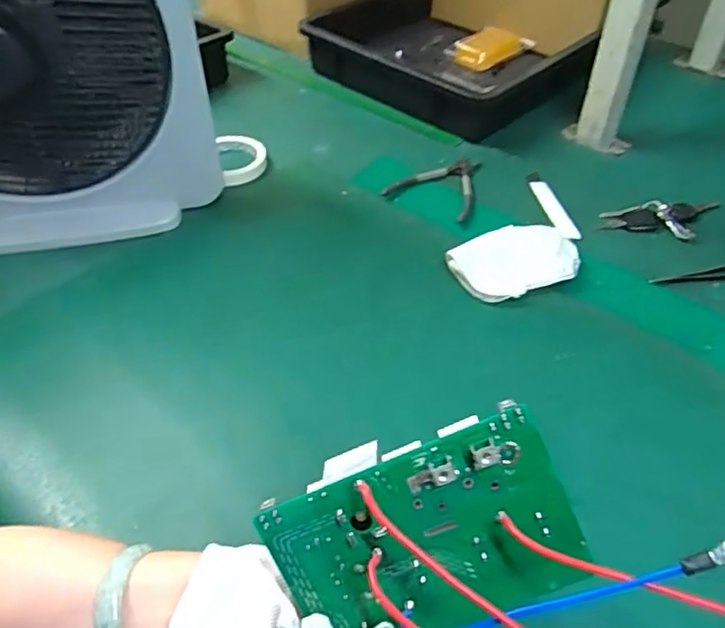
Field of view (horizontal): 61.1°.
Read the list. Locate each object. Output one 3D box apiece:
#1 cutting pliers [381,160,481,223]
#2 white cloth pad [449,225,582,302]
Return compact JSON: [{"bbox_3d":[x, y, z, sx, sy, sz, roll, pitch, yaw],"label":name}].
[{"bbox_3d":[0.100,-0.167,0.766,0.103,0.009,0.120,21,49,20],"label":"cutting pliers"},{"bbox_3d":[0.159,-0.057,0.651,0.127,0.028,0.082,-17,47,-15],"label":"white cloth pad"}]

